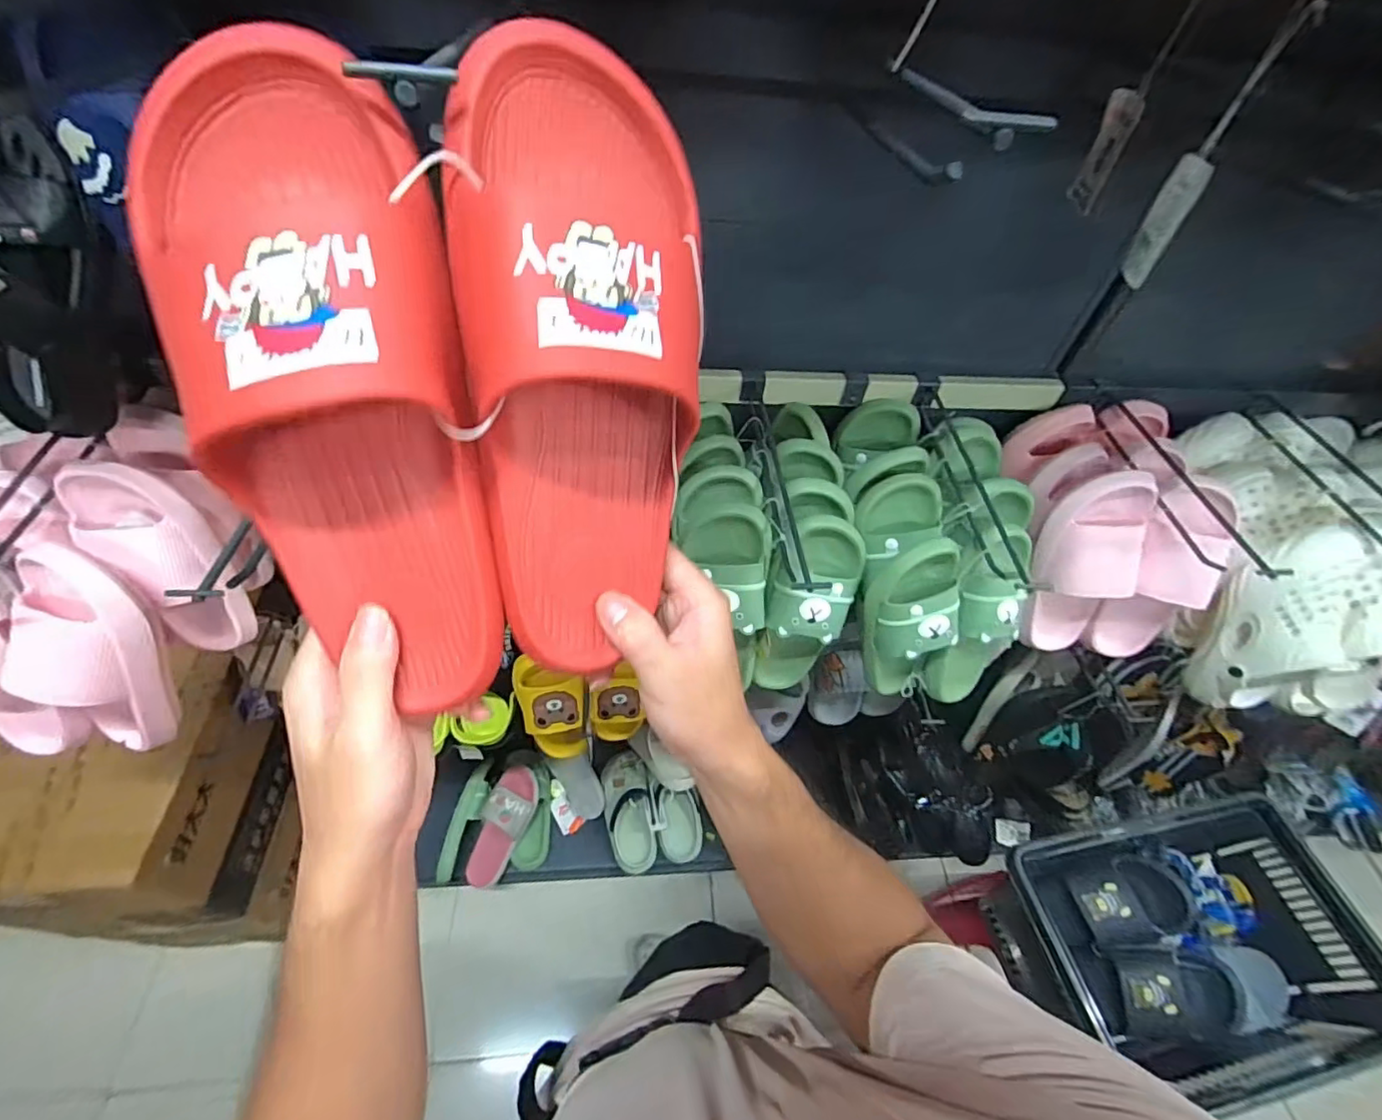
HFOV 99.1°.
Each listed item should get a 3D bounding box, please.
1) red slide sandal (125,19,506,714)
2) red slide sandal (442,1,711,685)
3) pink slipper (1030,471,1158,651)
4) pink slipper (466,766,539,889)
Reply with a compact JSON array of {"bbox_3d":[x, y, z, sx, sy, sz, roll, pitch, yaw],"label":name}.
[{"bbox_3d":[-0.137,-0.059,0.232,0.101,0.263,0.065,-14,18,-15],"label":"red slide sandal"},{"bbox_3d":[-0.047,-0.074,0.258,0.100,0.262,0.070,-1,17,-6],"label":"red slide sandal"},{"bbox_3d":[0.496,0.018,0.736,0.109,0.262,0.069,-1,32,-6],"label":"pink slipper"},{"bbox_3d":[-0.418,0.592,1.304,0.103,0.069,0.257,19,80,9],"label":"pink slipper"}]

